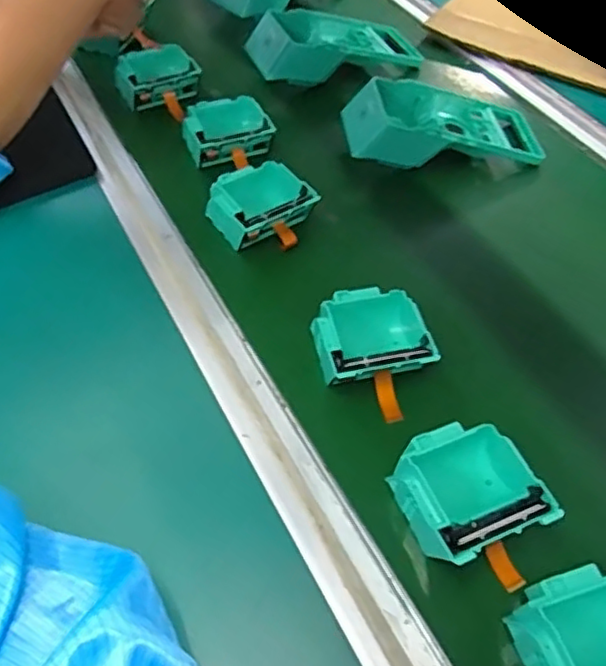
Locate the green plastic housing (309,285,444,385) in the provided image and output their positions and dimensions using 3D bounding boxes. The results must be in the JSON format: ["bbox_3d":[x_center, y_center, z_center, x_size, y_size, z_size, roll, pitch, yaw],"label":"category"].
[{"bbox_3d":[0.047,0.005,0.453,0.083,0.036,0.080,-7,53,-7],"label":"green plastic housing"}]

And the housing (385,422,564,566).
[{"bbox_3d":[0.100,0.099,0.390,0.082,0.047,0.080,-18,55,-15],"label":"housing"}]

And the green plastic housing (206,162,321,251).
[{"bbox_3d":[-0.039,-0.108,0.545,0.077,0.041,0.077,-28,58,-21],"label":"green plastic housing"}]

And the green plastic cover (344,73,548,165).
[{"bbox_3d":[0.135,-0.208,0.618,0.191,0.051,0.102,-3,53,-5],"label":"green plastic cover"}]

